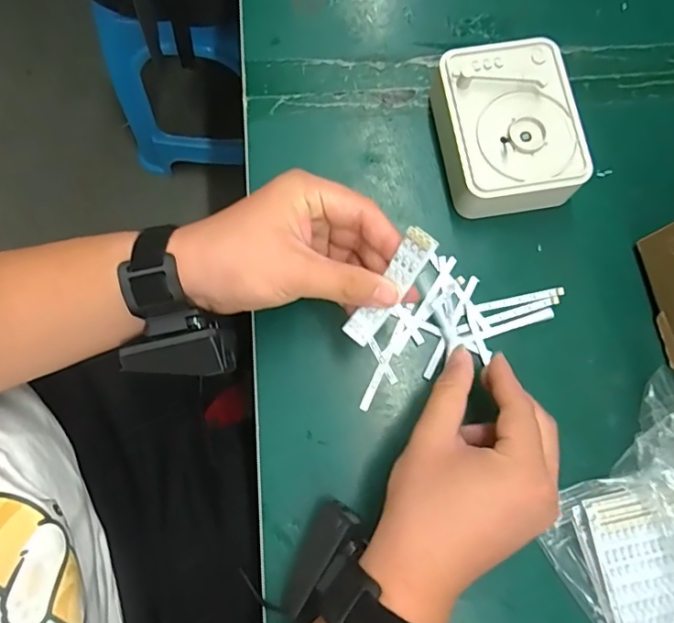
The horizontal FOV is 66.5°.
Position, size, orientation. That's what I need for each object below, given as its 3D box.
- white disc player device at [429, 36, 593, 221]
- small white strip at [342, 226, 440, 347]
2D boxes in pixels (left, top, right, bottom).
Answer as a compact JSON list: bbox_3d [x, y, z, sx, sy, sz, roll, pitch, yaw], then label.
[{"bbox_3d":[0.130,-0.144,0.409,0.104,0.045,0.127,-10,79,-2],"label":"white disc player device"},{"bbox_3d":[0.032,-0.015,0.322,0.019,0.011,0.088,38,122,7],"label":"small white strip"}]

